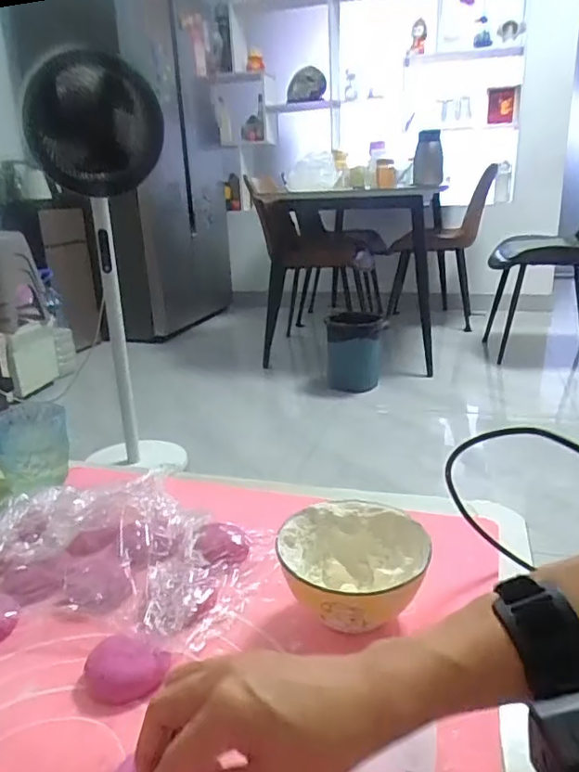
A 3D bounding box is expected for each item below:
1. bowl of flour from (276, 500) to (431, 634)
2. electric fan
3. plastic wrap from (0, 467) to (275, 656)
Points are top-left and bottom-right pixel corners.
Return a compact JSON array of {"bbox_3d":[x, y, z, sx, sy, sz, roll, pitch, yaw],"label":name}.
[{"bbox_3d":[0.046,0.146,0.440,0.108,0.068,0.109,-2,19,1],"label":"bowl of flour"},{"bbox_3d":[-0.455,-0.254,1.470,0.294,0.995,0.264,-9,20,-21],"label":"electric fan"},{"bbox_3d":[-0.153,0.138,0.527,0.255,0.041,0.197,4,17,14],"label":"plastic wrap"}]

